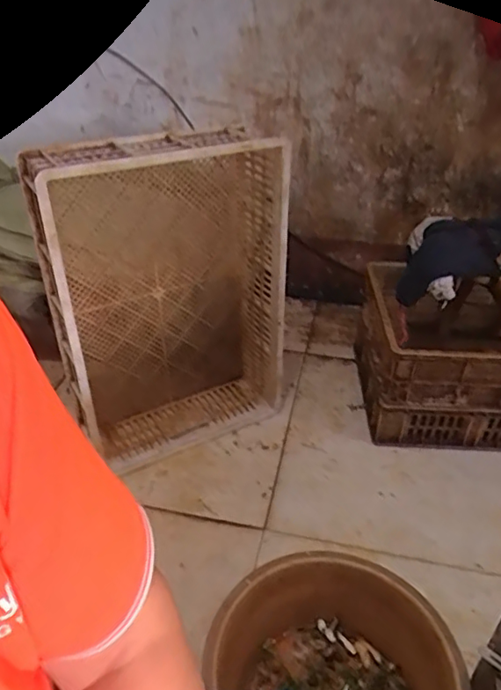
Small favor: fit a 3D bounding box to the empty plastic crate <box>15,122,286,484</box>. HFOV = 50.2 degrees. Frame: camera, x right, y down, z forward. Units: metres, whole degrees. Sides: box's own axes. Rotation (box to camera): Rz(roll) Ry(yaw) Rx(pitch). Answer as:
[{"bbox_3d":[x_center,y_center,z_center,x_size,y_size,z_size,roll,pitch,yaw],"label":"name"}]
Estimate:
[{"bbox_3d":[-0.173,-0.090,1.115,0.453,0.637,0.223,-21,40,-29],"label":"empty plastic crate"}]

